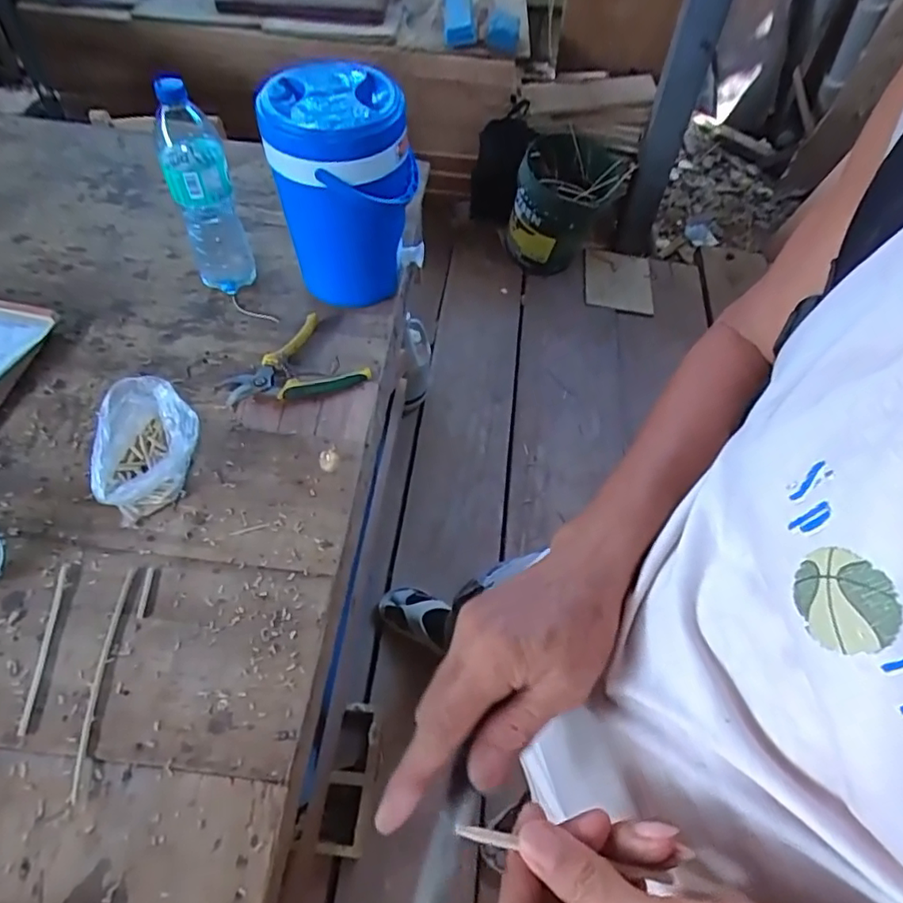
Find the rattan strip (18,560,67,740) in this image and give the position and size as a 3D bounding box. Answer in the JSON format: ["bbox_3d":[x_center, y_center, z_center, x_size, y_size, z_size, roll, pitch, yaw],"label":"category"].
[{"bbox_3d":[-0.398,0.188,0.584,0.010,0.004,0.162,-2,57,-5],"label":"rattan strip"}]

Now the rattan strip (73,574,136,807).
[{"bbox_3d":[-0.337,0.215,0.574,0.014,0.005,0.209,0,57,-3],"label":"rattan strip"}]

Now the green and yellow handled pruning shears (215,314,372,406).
[{"bbox_3d":[-0.204,-0.096,0.765,0.157,0.024,0.119,-39,67,-24],"label":"green and yellow handled pruning shears"}]

